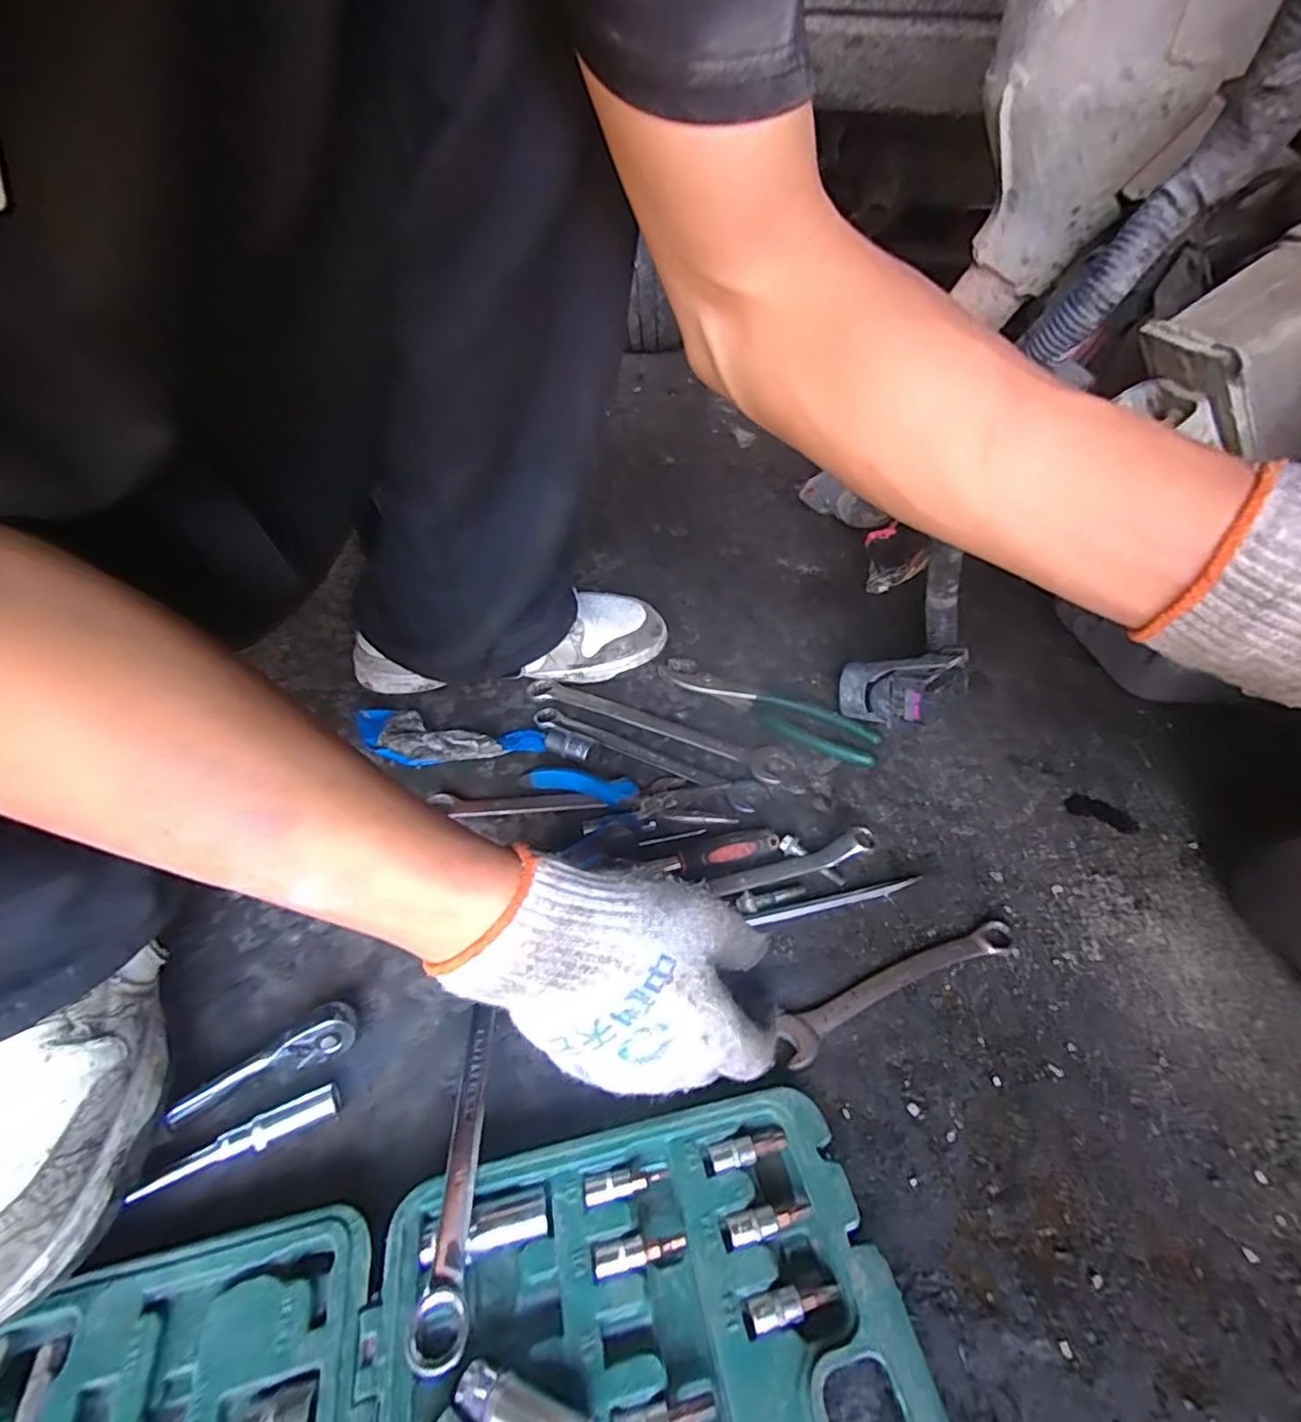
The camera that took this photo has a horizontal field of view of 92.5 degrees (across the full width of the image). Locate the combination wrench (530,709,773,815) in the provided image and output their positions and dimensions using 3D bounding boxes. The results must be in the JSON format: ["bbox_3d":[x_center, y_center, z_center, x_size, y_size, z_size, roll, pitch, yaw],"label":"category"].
[{"bbox_3d":[-0.006,0.032,0.485,0.195,0.010,0.031,19,45,19],"label":"combination wrench"}]

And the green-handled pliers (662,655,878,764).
[{"bbox_3d":[0.095,-0.005,0.524,0.195,0.013,0.039,23,46,23],"label":"green-handled pliers"}]

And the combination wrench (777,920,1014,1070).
[{"bbox_3d":[0.142,0.152,0.350,0.157,0.007,0.022,-17,44,-19],"label":"combination wrench"}]

